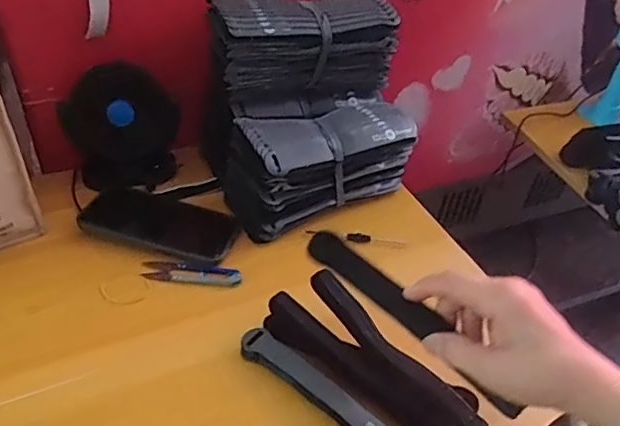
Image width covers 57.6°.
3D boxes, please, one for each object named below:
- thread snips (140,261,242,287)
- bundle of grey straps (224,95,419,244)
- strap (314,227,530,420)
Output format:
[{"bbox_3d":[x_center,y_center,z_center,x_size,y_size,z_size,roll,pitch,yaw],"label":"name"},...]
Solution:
[{"bbox_3d":[-0.121,0.063,0.578,0.100,0.008,0.023,9,42,2],"label":"thread snips"},{"bbox_3d":[0.010,-0.066,0.658,0.207,0.093,0.104,-21,49,-28],"label":"bundle of grey straps"},{"bbox_3d":[0.079,0.076,0.434,0.199,0.013,0.031,39,51,23],"label":"strap"}]

